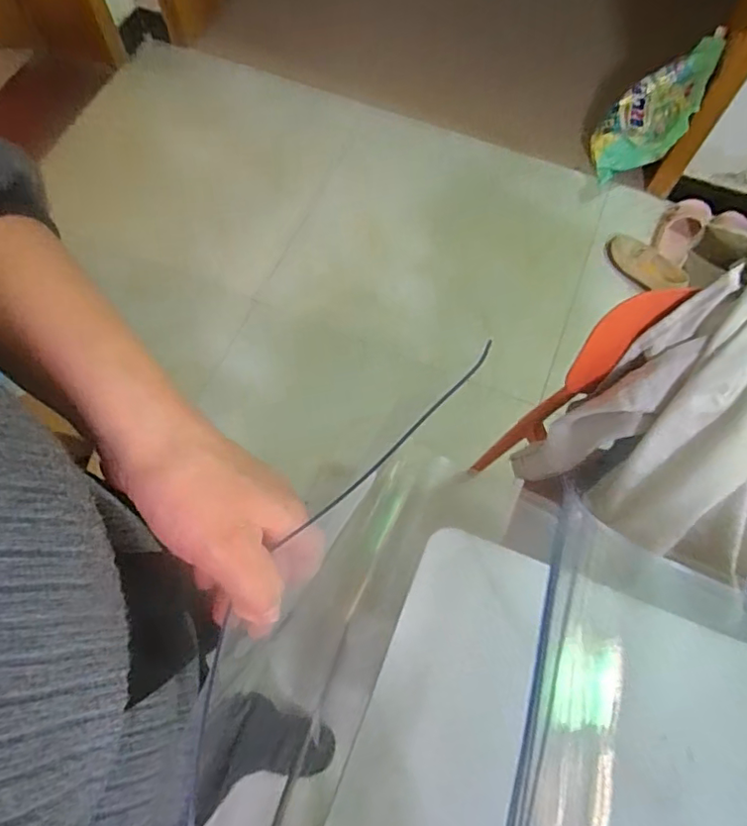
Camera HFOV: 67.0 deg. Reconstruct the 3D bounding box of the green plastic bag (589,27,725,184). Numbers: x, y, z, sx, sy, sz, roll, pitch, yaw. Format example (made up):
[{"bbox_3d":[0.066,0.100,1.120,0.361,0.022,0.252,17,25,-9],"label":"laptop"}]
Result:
[{"bbox_3d":[0.745,-0.819,1.540,0.196,0.337,0.216,21,69,7],"label":"green plastic bag"}]

